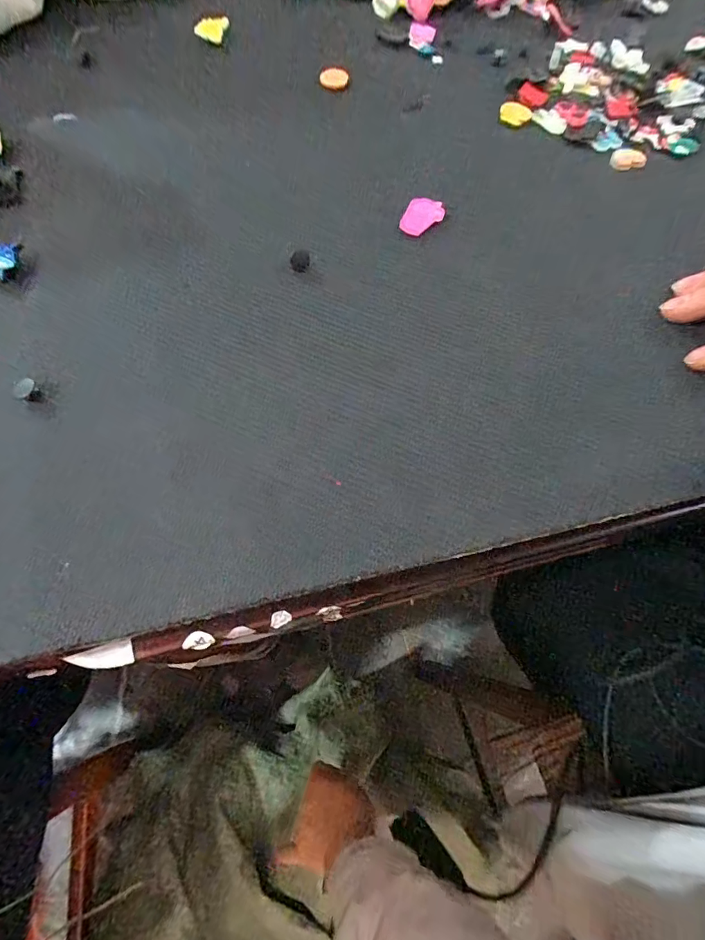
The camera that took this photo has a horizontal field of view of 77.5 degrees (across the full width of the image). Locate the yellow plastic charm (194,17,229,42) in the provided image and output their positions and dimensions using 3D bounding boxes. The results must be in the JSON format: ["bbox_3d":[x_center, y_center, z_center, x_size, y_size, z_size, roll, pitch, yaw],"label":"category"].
[{"bbox_3d":[-0.117,-0.367,0.366,0.029,0.009,0.017,-11,67,-6],"label":"yellow plastic charm"}]

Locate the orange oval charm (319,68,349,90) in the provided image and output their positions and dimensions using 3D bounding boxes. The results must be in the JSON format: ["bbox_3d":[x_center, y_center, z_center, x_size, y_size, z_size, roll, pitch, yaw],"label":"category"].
[{"bbox_3d":[-0.014,-0.311,0.349,0.023,0.008,0.017,3,66,0],"label":"orange oval charm"}]

